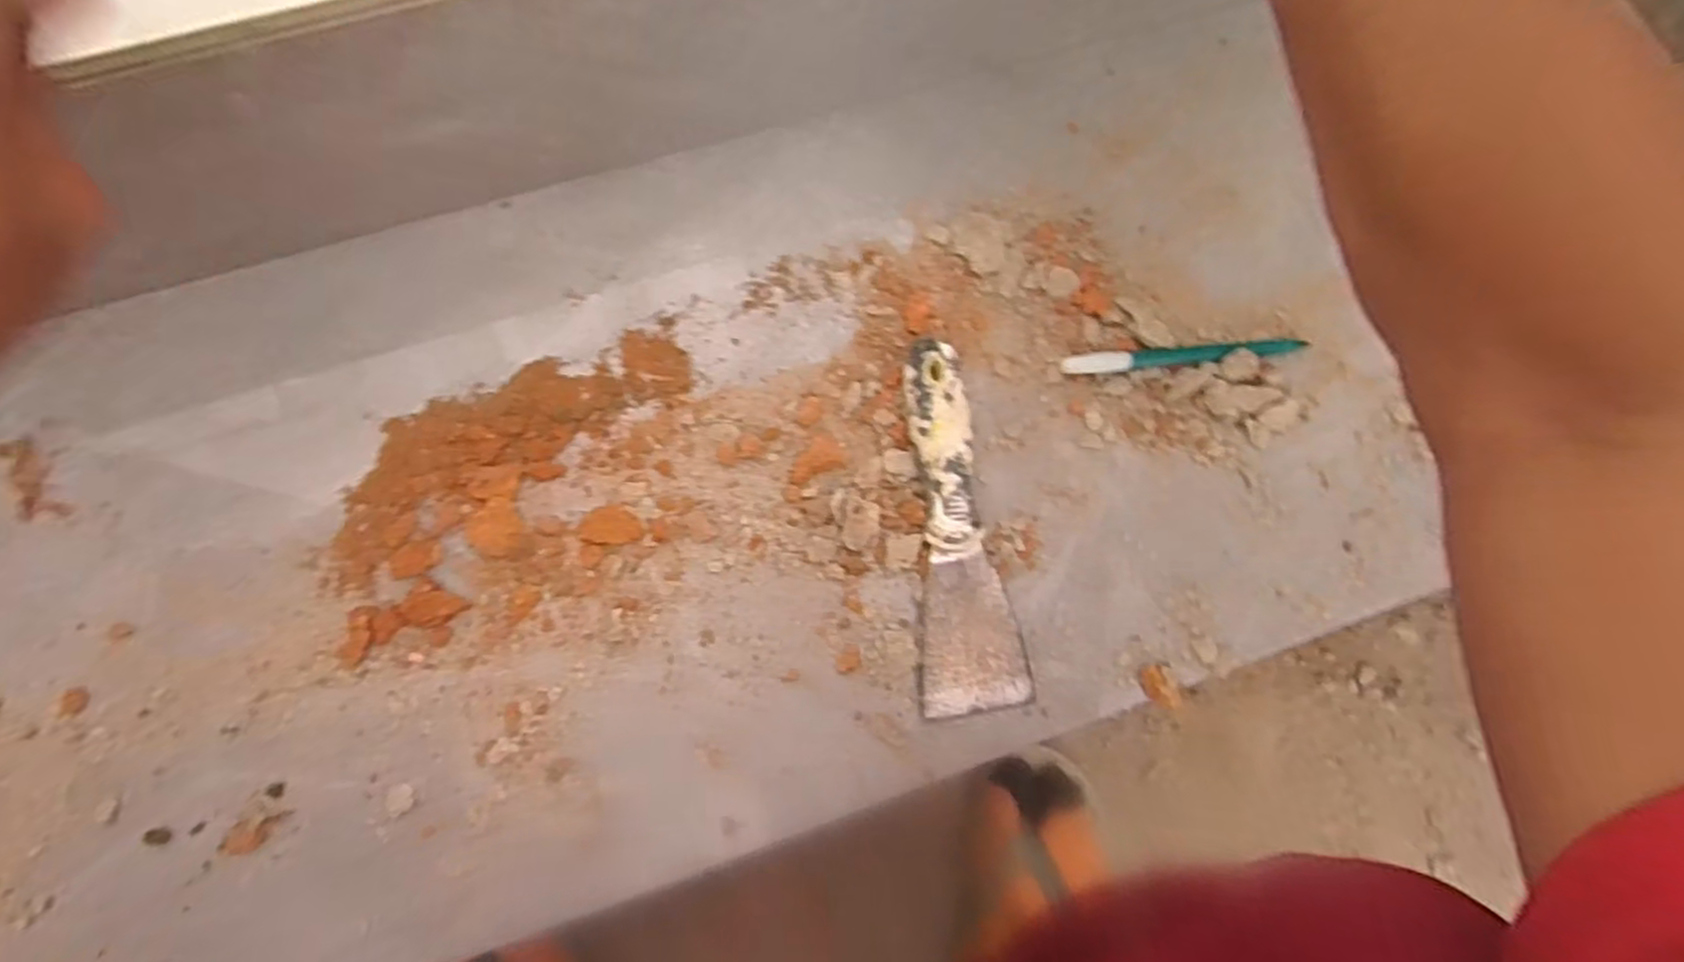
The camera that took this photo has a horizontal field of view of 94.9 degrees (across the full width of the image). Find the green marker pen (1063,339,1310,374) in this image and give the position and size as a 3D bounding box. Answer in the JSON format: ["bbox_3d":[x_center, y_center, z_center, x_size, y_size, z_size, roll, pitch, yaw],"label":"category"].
[{"bbox_3d":[0.191,-0.070,0.428,0.142,0.012,0.012,-6,83,-5],"label":"green marker pen"}]

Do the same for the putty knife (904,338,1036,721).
[{"bbox_3d":[0.066,0.025,0.401,0.057,0.026,0.189,-2,82,-5],"label":"putty knife"}]

